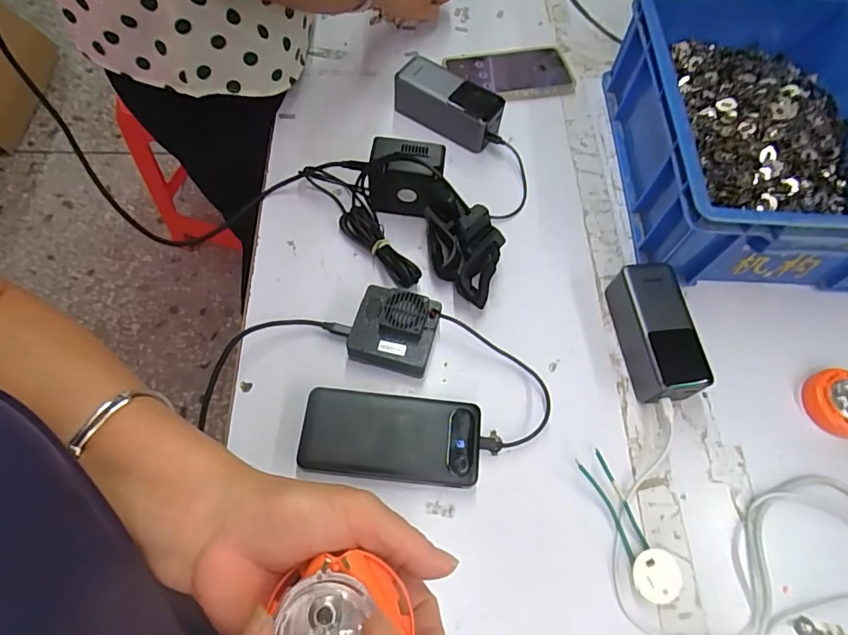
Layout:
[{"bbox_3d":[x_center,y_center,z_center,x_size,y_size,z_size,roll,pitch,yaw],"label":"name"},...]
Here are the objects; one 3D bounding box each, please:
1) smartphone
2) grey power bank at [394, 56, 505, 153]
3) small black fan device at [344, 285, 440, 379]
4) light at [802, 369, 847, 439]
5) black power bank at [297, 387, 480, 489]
[{"bbox_3d":[0.120,-0.330,0.685,0.165,0.016,0.082,-11,70,-12],"label":"smartphone"},{"bbox_3d":[0.029,-0.260,0.620,0.134,0.052,0.062,31,67,12],"label":"grey power bank"},{"bbox_3d":[-0.029,0.013,0.493,0.078,0.048,0.070,13,64,4],"label":"small black fan device"},{"bbox_3d":[0.408,0.083,0.492,0.060,0.017,0.063,-5,64,-5],"label":"light"},{"bbox_3d":[-0.029,0.109,0.456,0.155,0.033,0.075,6,64,0],"label":"black power bank"}]

